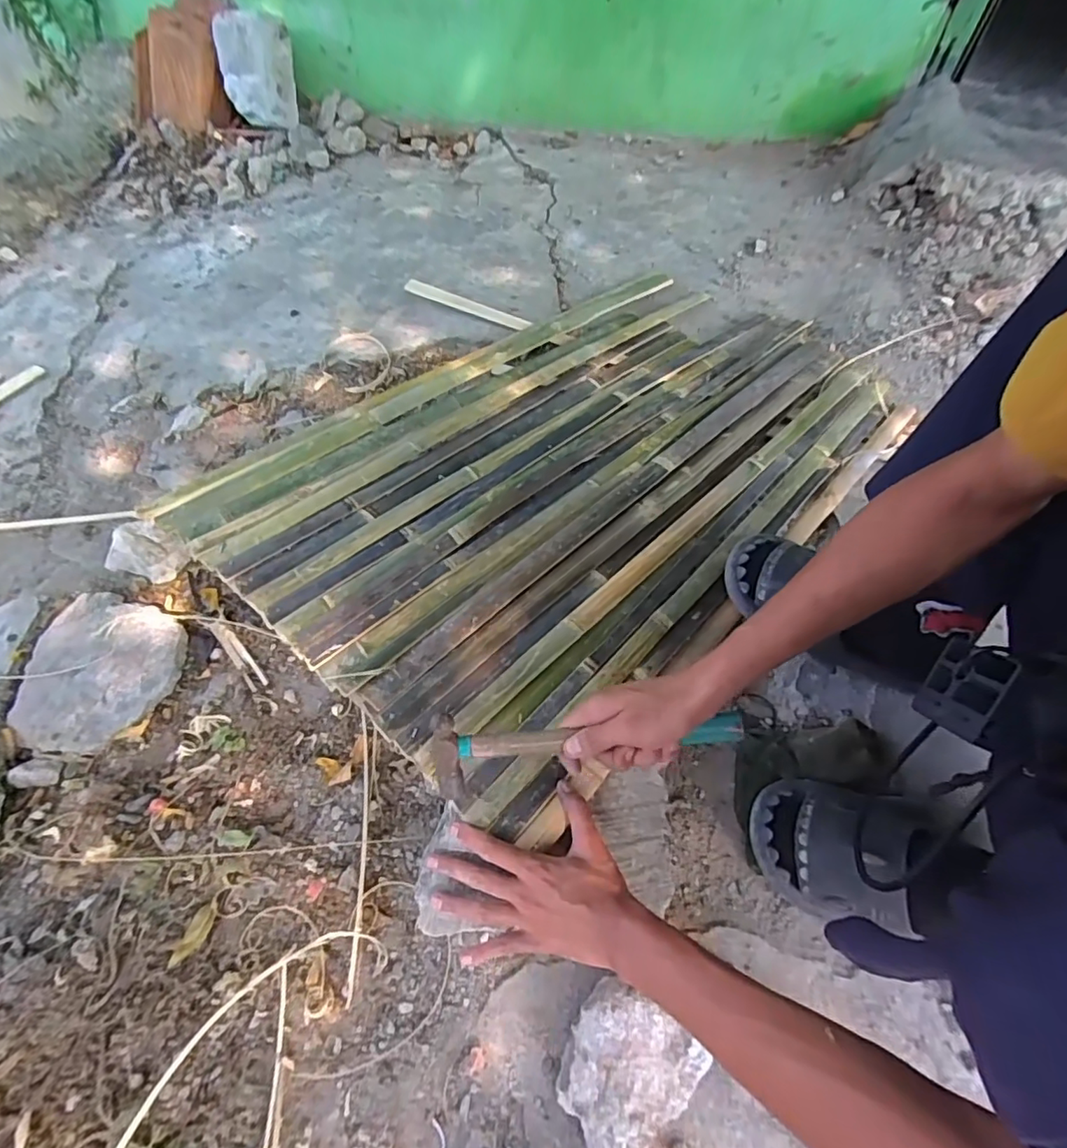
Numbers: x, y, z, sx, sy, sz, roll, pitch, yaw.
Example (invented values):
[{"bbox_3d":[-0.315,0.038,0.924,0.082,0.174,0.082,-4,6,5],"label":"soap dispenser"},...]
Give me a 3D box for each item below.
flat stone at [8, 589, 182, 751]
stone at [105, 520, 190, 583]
[{"bbox_3d":[-0.561,0.125,0.692,0.214,0.035,0.192,17,60,15],"label":"flat stone"},{"bbox_3d":[-0.559,-0.032,0.782,0.107,0.054,0.068,10,59,11],"label":"stone"}]

